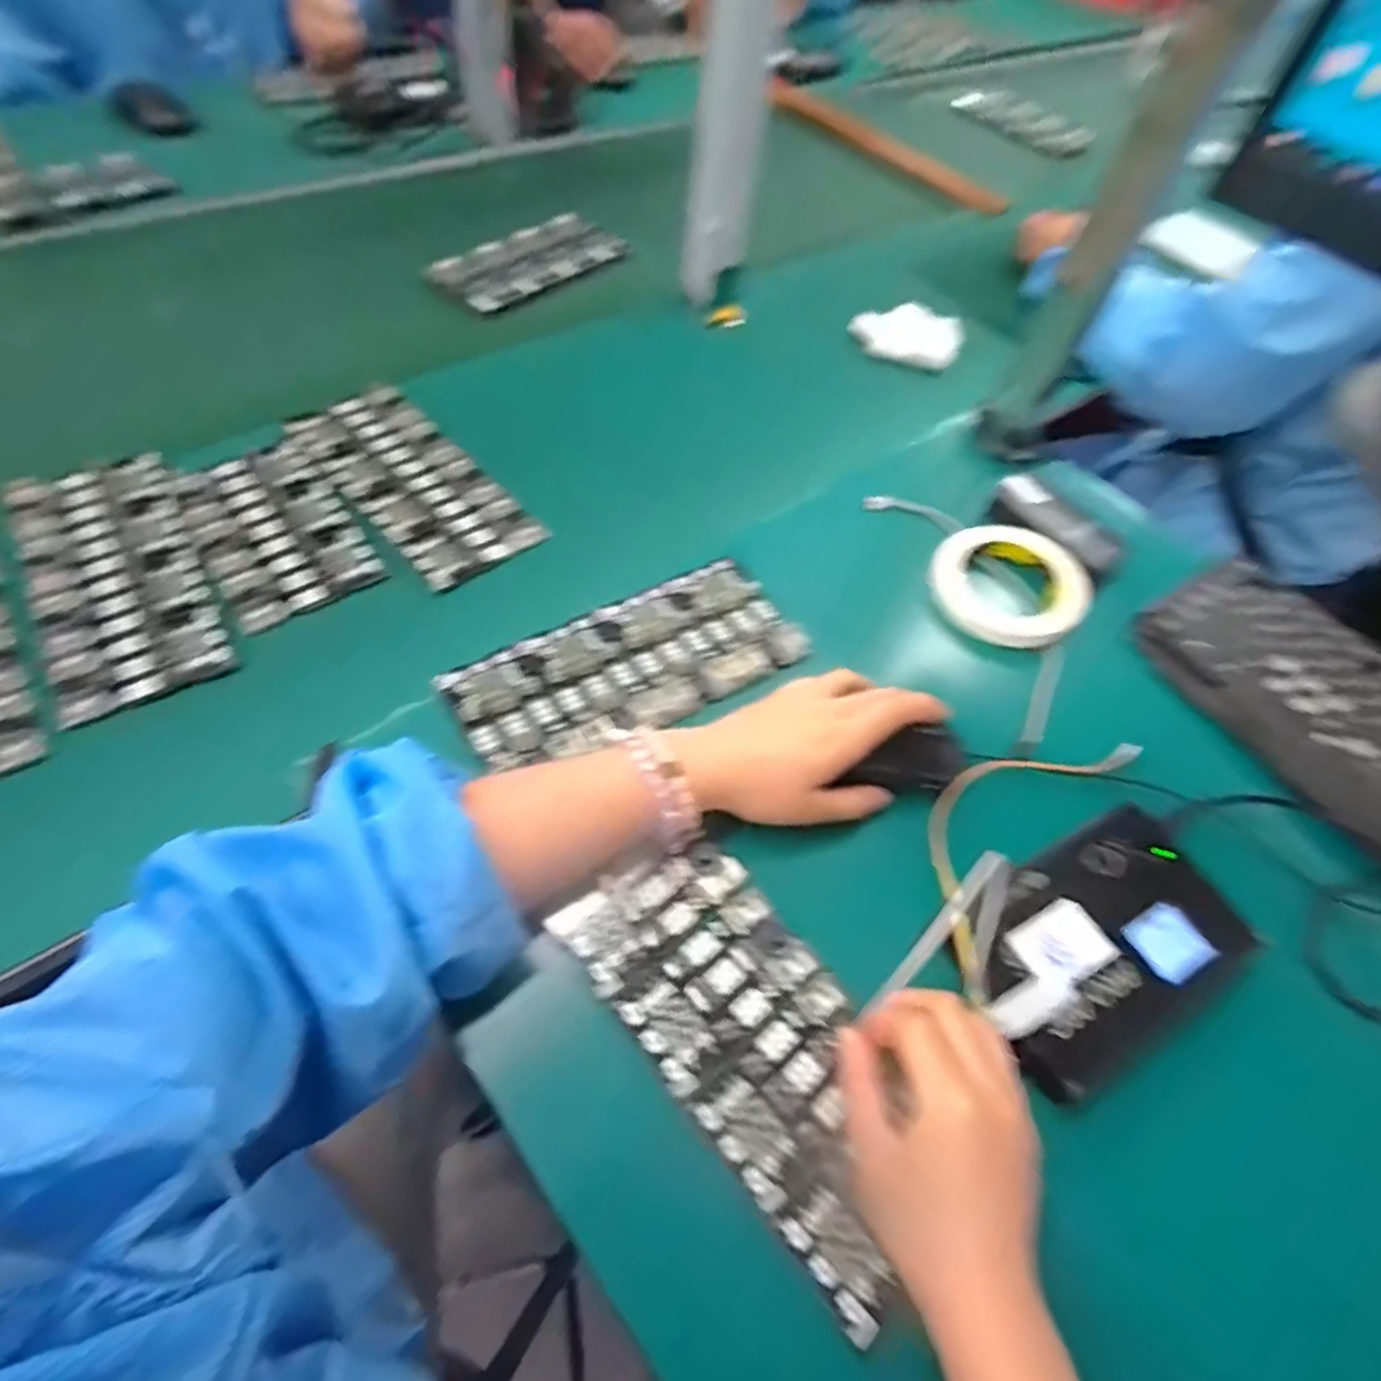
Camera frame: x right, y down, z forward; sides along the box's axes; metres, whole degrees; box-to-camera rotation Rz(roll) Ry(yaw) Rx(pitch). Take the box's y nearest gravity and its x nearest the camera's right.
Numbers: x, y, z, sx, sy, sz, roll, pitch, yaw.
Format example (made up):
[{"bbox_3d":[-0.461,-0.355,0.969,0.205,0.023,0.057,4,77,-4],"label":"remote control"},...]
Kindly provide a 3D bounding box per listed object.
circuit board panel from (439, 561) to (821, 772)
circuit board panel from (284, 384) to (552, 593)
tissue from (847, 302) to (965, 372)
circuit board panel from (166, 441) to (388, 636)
[{"bbox_3d":[-0.037,-0.016,0.481,0.221,0.014,0.095,-25,63,-22],"label":"circuit board panel"},{"bbox_3d":[-0.221,-0.169,0.590,0.100,0.017,0.221,-37,68,-27],"label":"circuit board panel"},{"bbox_3d":[0.228,-0.375,0.779,0.112,0.026,0.079,19,56,9],"label":"tissue"},{"bbox_3d":[-0.308,-0.120,0.546,0.101,0.019,0.157,-30,65,-24],"label":"circuit board panel"}]

